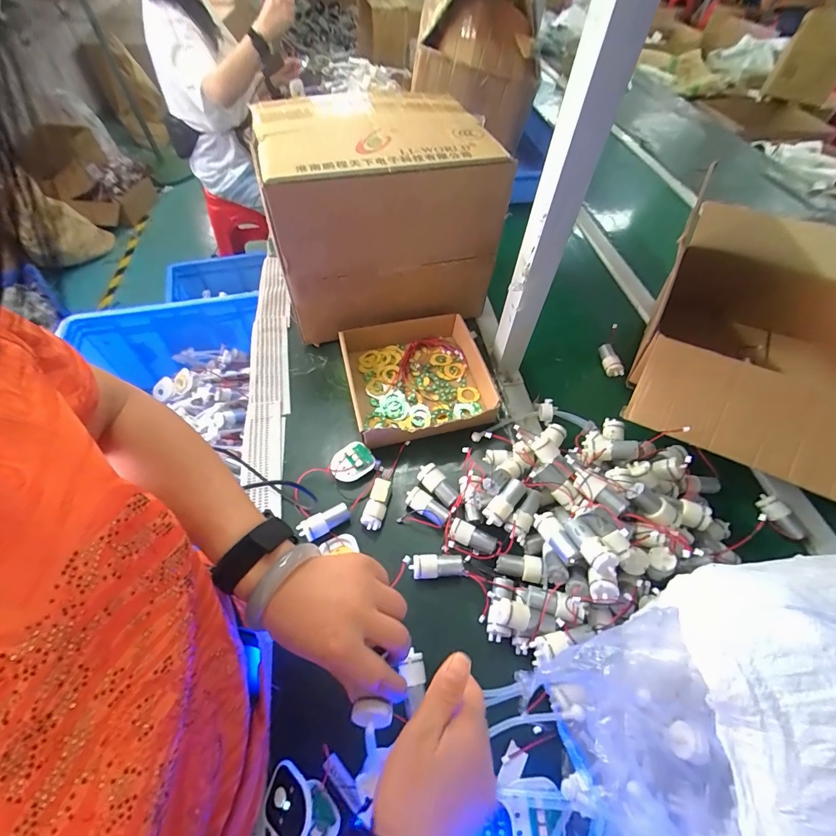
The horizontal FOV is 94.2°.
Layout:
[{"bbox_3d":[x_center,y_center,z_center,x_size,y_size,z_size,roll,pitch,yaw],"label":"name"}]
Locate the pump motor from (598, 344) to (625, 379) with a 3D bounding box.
[{"bbox_3d":[0.347,-0.106,0.701,0.029,0.029,0.060,-6,56,-2],"label":"pump motor"}]

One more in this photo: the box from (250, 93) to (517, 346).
[{"bbox_3d":[-0.070,-0.327,0.661,0.336,0.281,0.261,-16,58,-12],"label":"box"}]

